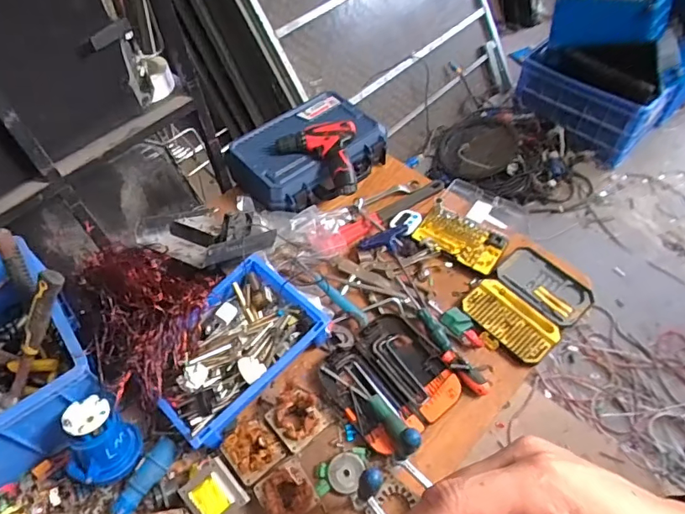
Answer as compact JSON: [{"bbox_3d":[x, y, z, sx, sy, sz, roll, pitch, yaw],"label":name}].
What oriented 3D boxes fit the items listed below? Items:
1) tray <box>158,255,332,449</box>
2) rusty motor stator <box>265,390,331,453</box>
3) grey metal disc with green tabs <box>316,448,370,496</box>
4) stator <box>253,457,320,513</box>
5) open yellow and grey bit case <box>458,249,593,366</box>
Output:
[{"bbox_3d":[-0.201,0.167,0.886,0.209,0.085,0.312,35,62,25],"label":"tray"},{"bbox_3d":[-0.078,0.282,0.840,0.092,0.050,0.092,-37,59,-22],"label":"rusty motor stator"},{"bbox_3d":[0.000,0.360,0.804,0.090,0.020,0.067,-4,53,0],"label":"grey metal disc with green tabs"},{"bbox_3d":[-0.090,0.384,0.773,0.084,0.049,0.084,-27,56,-16],"label":"stator"},{"bbox_3d":[0.391,0.088,0.993,0.242,0.025,0.185,-36,59,-21],"label":"open yellow and grey bit case"}]

